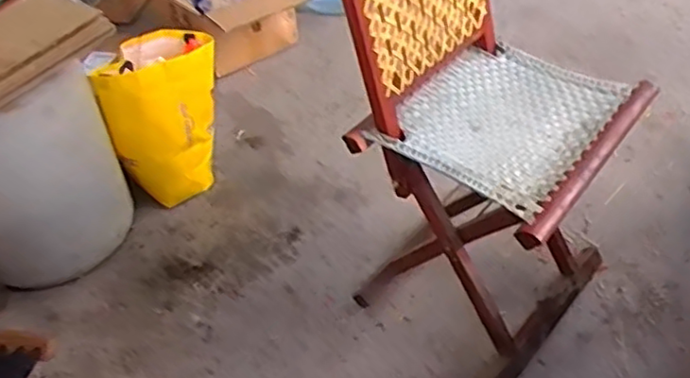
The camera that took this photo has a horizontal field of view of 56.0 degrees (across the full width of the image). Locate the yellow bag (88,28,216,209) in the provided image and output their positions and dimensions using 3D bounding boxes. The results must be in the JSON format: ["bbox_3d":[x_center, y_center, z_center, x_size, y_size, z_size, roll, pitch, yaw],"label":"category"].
[{"bbox_3d":[-0.410,-0.172,1.528,0.264,0.329,0.287,-18,47,-11],"label":"yellow bag"}]

